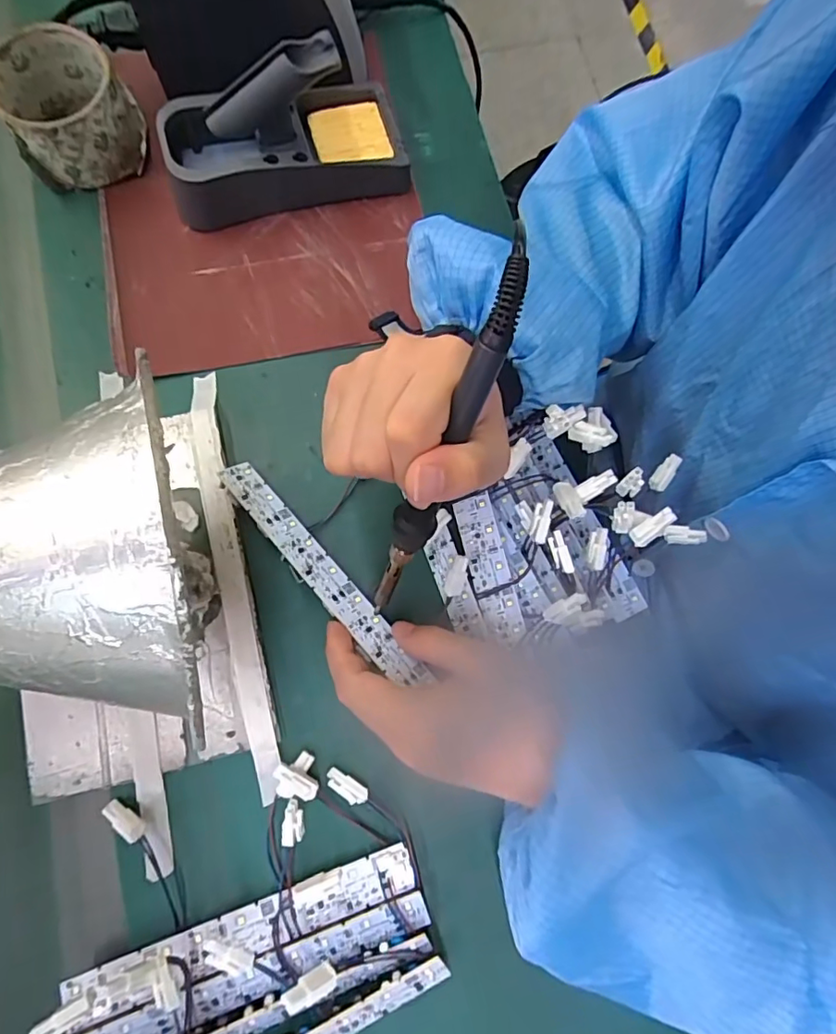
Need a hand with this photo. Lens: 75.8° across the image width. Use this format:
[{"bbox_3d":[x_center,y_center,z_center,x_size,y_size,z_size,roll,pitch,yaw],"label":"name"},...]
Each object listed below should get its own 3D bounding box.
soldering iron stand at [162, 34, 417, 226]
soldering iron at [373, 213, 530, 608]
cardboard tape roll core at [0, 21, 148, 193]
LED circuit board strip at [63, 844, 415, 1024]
[{"bbox_3d":[-0.094,-0.273,0.372,0.164,0.085,0.071,-14,80,-5],"label":"soldering iron stand"},{"bbox_3d":[0.006,-0.016,0.246,0.020,0.206,0.012,28,42,5],"label":"soldering iron"},{"bbox_3d":[-0.248,-0.288,0.381,0.083,0.056,0.086,-32,82,-8],"label":"cardboard tape roll core"},{"bbox_3d":[-0.093,0.225,0.293,0.187,0.006,0.024,-17,64,-9],"label":"LED circuit board strip"}]

